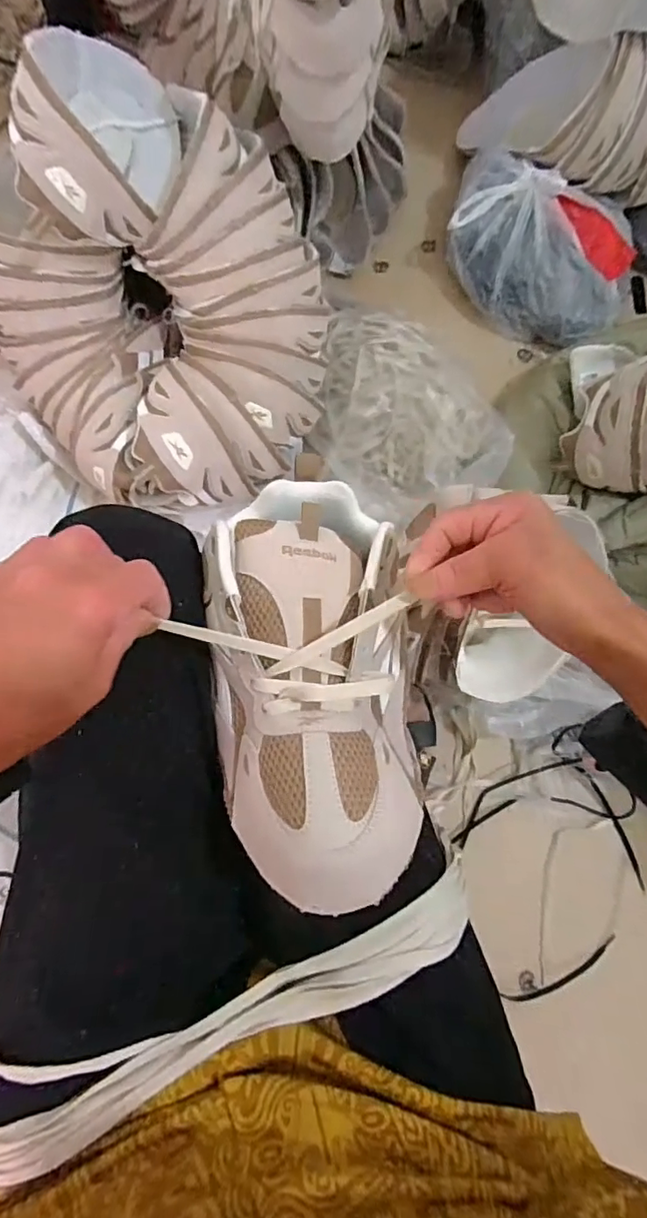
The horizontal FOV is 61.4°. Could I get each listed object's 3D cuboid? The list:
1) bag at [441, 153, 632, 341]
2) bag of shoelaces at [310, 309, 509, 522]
[{"bbox_3d":[0.302,-0.494,0.763,0.270,0.097,0.181,22,80,3],"label":"bag"},{"bbox_3d":[0.099,-0.273,0.729,0.232,0.087,0.275,-14,80,-4],"label":"bag of shoelaces"}]

